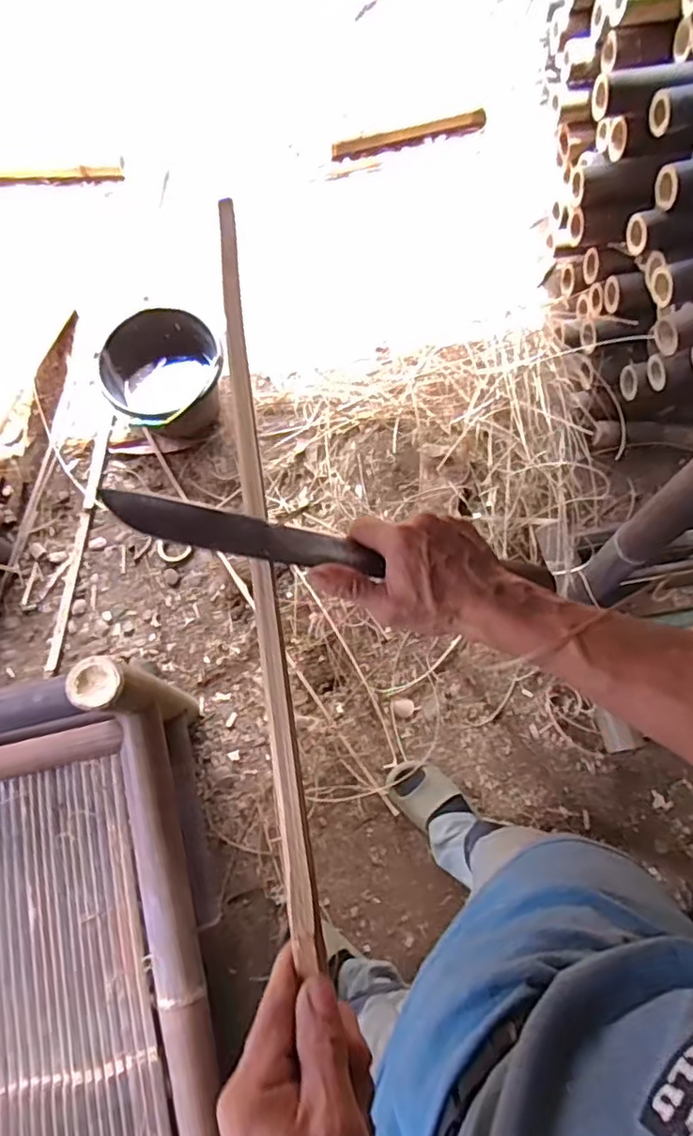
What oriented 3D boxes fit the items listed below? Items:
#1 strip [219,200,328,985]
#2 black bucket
[{"bbox_3d":[-0.065,-0.052,0.440,0.018,0.008,0.575,-9,68,-1],"label":"strip"},{"bbox_3d":[-0.428,-0.444,1.466,0.248,0.202,0.260,0,75,2],"label":"black bucket"}]

